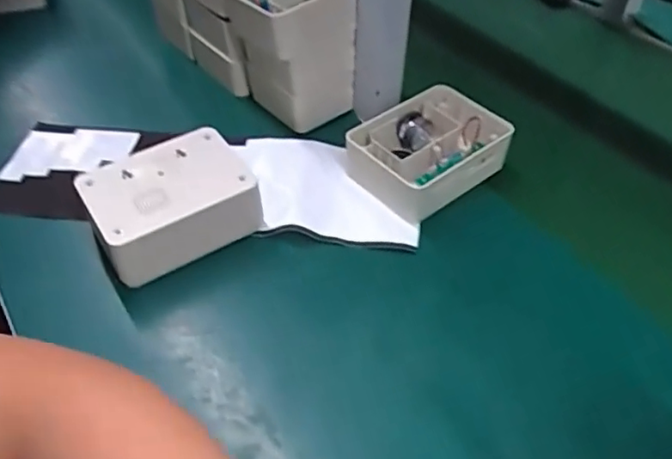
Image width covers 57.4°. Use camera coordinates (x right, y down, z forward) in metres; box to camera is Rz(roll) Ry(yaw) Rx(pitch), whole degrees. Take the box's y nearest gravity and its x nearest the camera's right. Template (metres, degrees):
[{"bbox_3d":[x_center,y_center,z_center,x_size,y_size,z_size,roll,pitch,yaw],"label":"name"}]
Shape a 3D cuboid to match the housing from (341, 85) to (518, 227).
[{"bbox_3d":[0.094,-0.084,0.623,0.151,0.060,0.110,-27,52,-25],"label":"housing"}]

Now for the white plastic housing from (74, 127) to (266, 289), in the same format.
[{"bbox_3d":[-0.154,-0.025,0.571,0.138,0.065,0.105,-25,51,-23],"label":"white plastic housing"}]

